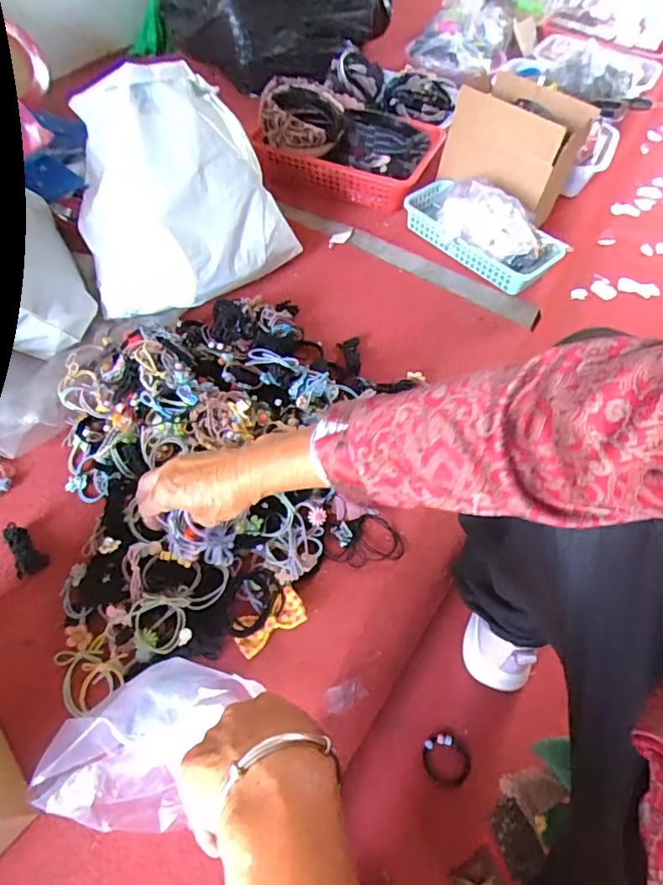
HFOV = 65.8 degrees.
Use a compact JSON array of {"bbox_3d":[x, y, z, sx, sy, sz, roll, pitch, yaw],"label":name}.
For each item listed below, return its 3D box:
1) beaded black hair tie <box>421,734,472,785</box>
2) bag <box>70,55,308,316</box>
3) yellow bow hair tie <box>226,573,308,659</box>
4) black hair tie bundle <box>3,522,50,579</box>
[{"bbox_3d":[0.137,0.377,0.610,0.054,0.007,0.053,2,54,-2],"label":"beaded black hair tie"},{"bbox_3d":[-0.192,-0.322,0.677,0.296,0.238,0.148,-5,55,-7],"label":"bag"},{"bbox_3d":[-0.070,0.166,0.513,0.073,0.012,0.068,-27,60,-21],"label":"yellow bow hair tie"},{"bbox_3d":[-0.324,0.113,0.536,0.030,0.017,0.061,-38,64,-26],"label":"black hair tie bundle"}]

